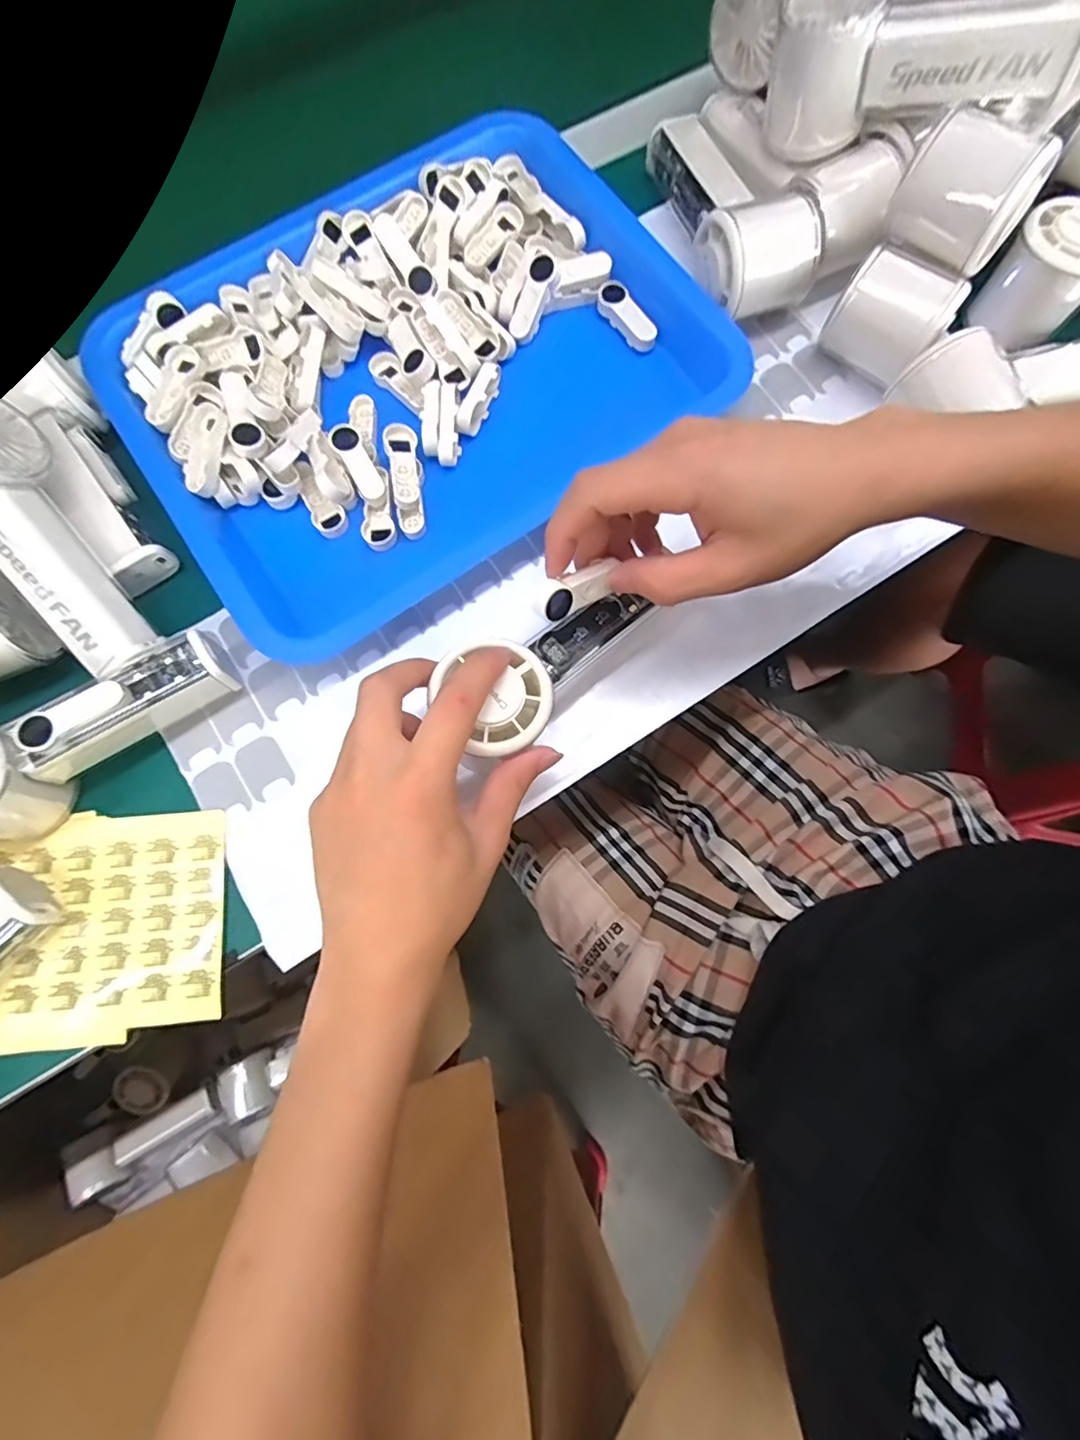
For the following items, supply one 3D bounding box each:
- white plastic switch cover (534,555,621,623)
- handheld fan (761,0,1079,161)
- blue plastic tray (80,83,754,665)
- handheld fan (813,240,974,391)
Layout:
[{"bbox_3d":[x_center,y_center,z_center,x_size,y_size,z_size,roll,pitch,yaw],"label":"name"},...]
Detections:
[{"bbox_3d":[0.015,-0.059,0.262,0.043,0.013,0.016,-33,79,-20],"label":"white plastic switch cover"},{"bbox_3d":[0.200,-0.353,0.304,0.147,0.060,0.045,19,78,21],"label":"handheld fan"},{"bbox_3d":[-0.080,-0.218,0.357,0.330,0.051,0.274,-35,80,-7],"label":"blue plastic tray"},{"bbox_3d":[0.208,-0.238,0.344,0.061,0.053,0.047,40,81,8],"label":"handheld fan"}]

